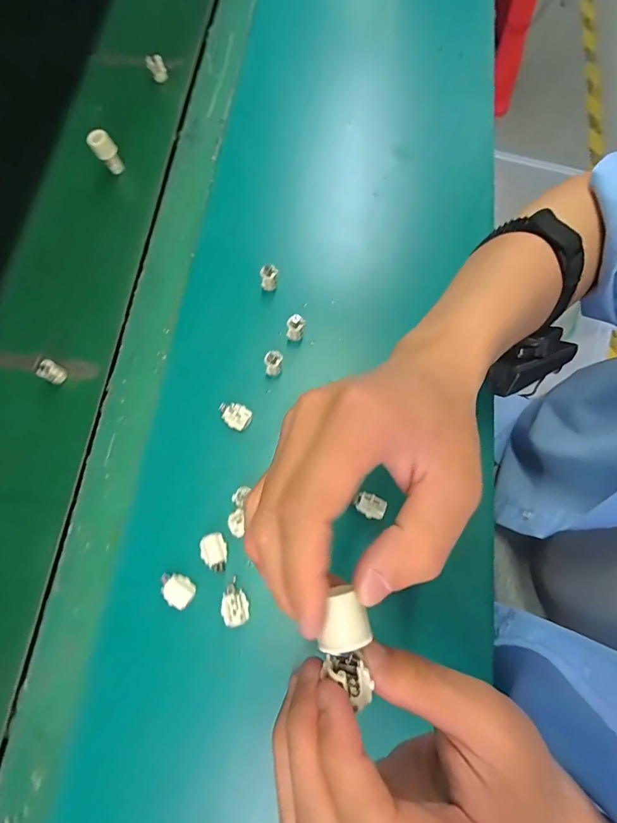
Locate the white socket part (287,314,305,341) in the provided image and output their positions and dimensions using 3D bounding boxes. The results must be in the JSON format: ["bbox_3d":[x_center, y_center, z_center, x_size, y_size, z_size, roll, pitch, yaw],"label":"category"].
[{"bbox_3d":[-0.012,-0.076,0.372,0.016,0.023,0.014,-6,73,2],"label":"white socket part"}]

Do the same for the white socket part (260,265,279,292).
[{"bbox_3d":[-0.037,-0.128,0.392,0.017,0.022,0.012,-8,73,1],"label":"white socket part"}]

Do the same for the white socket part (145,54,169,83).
[{"bbox_3d":[-0.181,-0.410,0.490,0.020,0.026,0.018,-17,74,-4],"label":"white socket part"}]

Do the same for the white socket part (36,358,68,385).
[{"bbox_3d":[-0.236,-0.036,0.377,0.015,0.020,0.017,27,76,11],"label":"white socket part"}]

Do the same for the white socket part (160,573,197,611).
[{"bbox_3d":[-0.103,0.138,0.320,0.030,0.012,0.018,39,79,13],"label":"white socket part"}]

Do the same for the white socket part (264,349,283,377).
[{"bbox_3d":[-0.031,-0.043,0.365,0.016,0.013,0.019,-8,73,1],"label":"white socket part"}]

